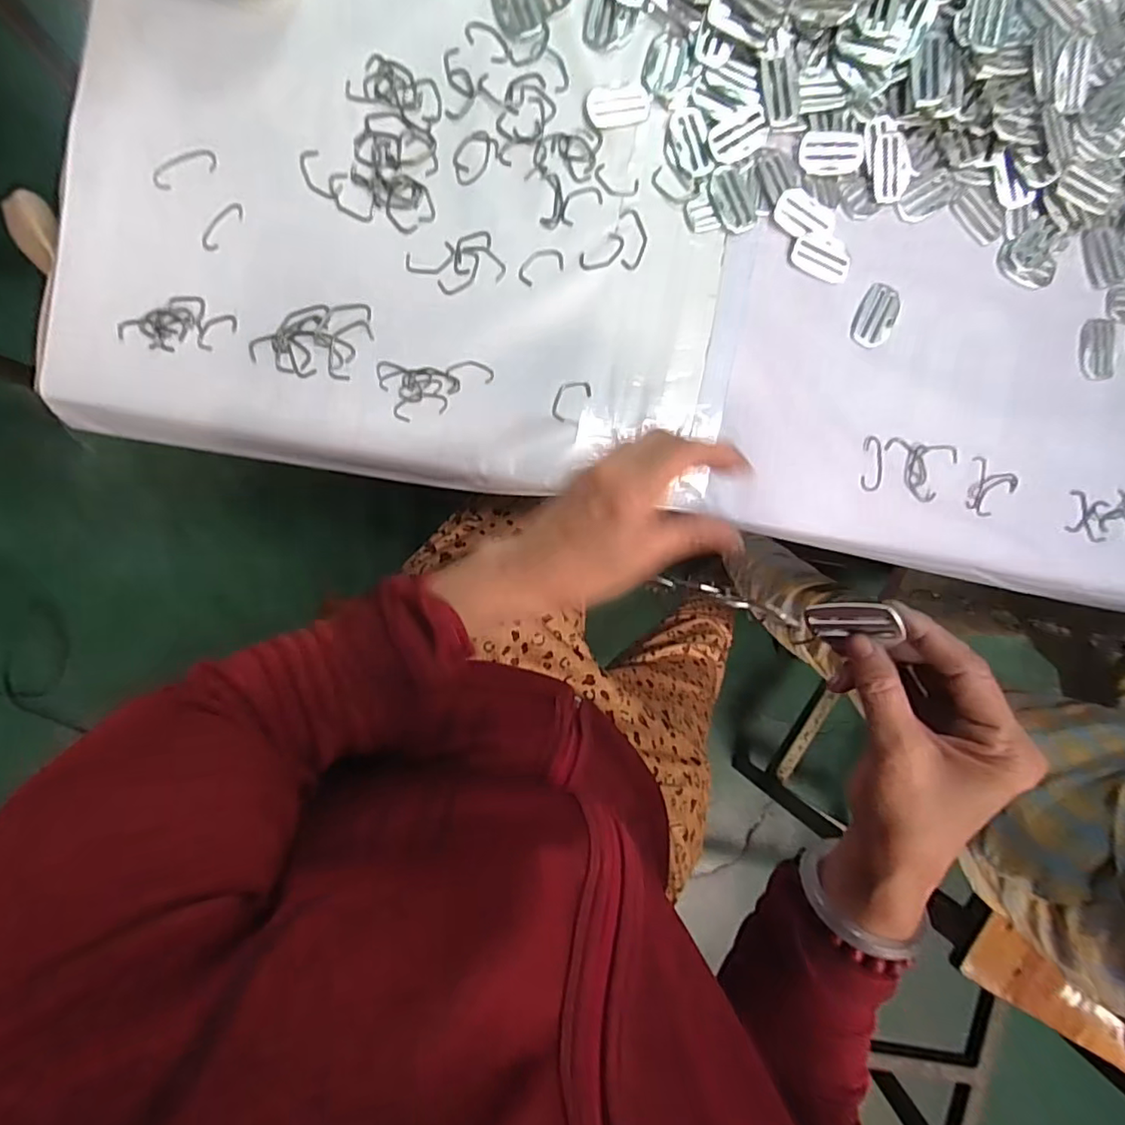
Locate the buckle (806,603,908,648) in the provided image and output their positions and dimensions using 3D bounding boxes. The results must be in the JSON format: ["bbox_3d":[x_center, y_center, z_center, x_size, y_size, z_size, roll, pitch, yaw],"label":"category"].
[{"bbox_3d":[0.144,0.030,0.289,0.007,0.045,0.021,-17,97,-38],"label":"buckle"}]

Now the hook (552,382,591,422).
[{"bbox_3d":[0.005,-0.120,0.426,0.033,0.004,0.020,-44,96,0],"label":"hook"}]

